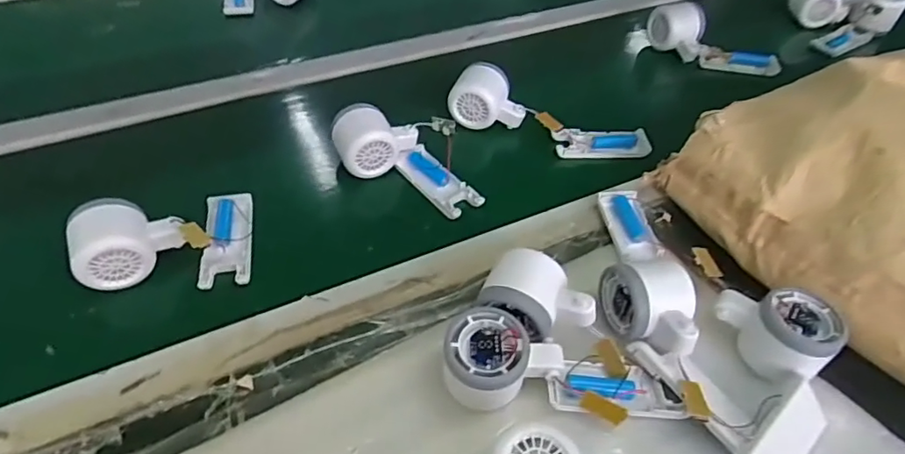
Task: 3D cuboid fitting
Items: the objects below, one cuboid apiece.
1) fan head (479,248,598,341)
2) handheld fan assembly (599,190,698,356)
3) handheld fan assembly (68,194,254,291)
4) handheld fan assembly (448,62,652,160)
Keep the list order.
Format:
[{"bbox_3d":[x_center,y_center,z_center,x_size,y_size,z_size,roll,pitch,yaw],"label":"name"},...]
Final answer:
[{"bbox_3d":[0.064,0.059,0.424,0.079,0.056,0.051,21,50,14],"label":"fan head"},{"bbox_3d":[0.158,0.025,0.471,0.065,0.053,0.186,7,47,3],"label":"handheld fan assembly"},{"bbox_3d":[-0.242,0.004,0.475,0.127,0.046,0.097,-6,47,-10],"label":"handheld fan assembly"},{"bbox_3d":[0.107,-0.121,0.612,0.218,0.058,0.058,16,48,10],"label":"handheld fan assembly"}]

